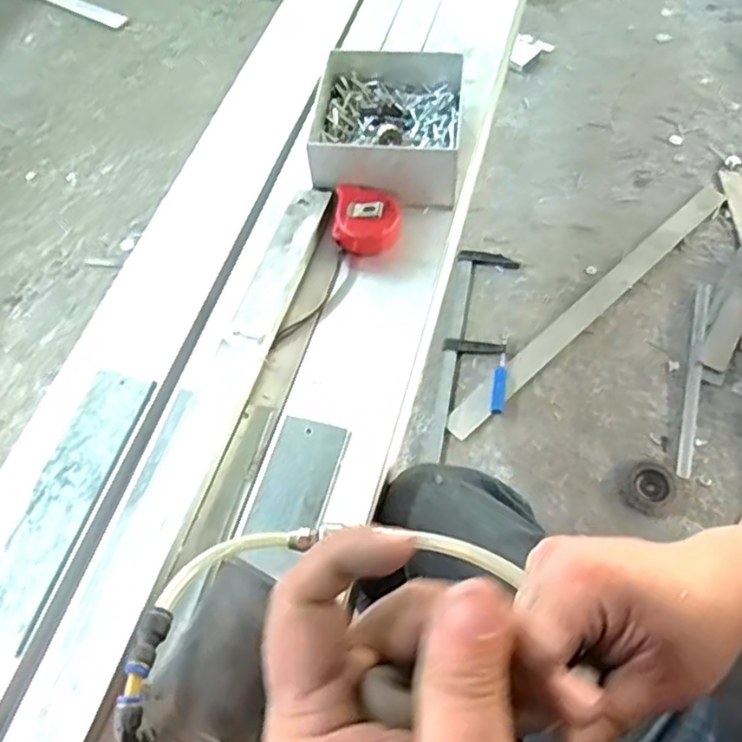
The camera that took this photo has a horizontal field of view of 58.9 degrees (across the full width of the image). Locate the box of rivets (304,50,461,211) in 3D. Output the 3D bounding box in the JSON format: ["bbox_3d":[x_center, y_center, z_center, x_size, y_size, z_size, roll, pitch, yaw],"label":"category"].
[{"bbox_3d":[0.019,-0.262,0.702,0.154,0.062,0.167,4,60,4],"label":"box of rivets"}]

